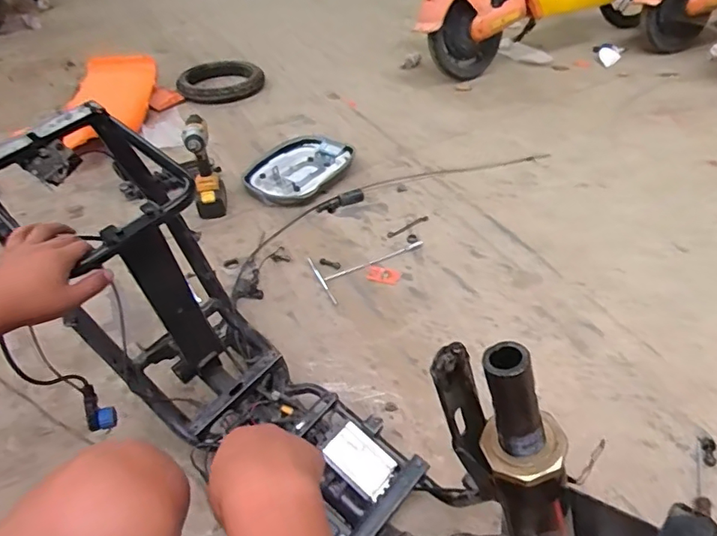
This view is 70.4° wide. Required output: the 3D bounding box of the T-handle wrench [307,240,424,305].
[{"bbox_3d":[0.040,-0.014,1.260,0.295,0.019,0.157,-19,44,-17],"label":"T-handle wrench"}]

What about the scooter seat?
[{"bbox_3d":[-0.184,-0.308,1.566,0.249,0.058,0.343,24,49,28],"label":"scooter seat"}]

